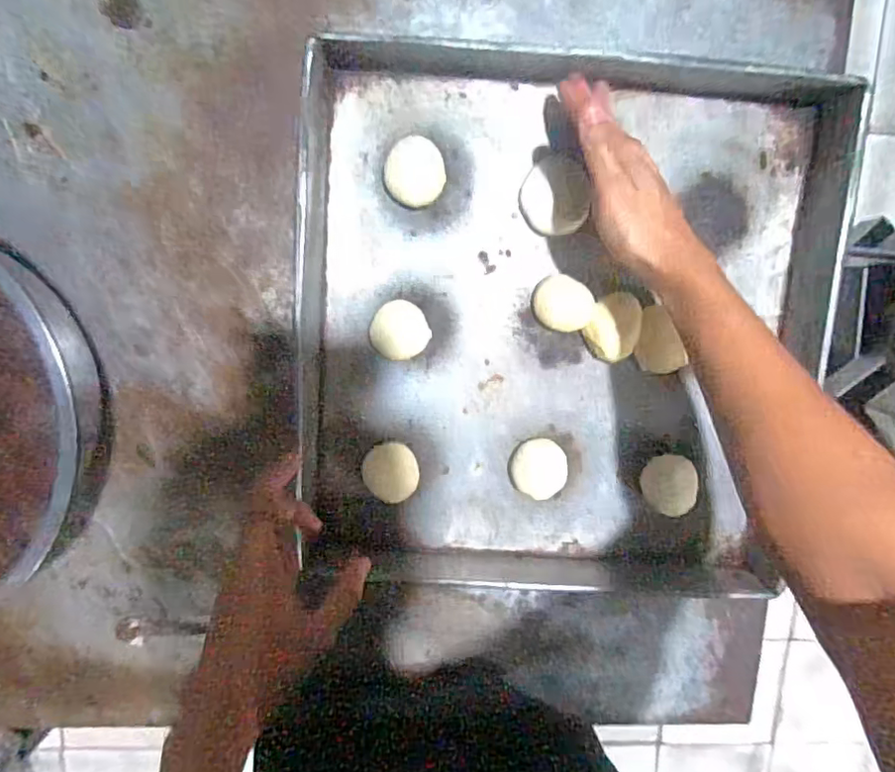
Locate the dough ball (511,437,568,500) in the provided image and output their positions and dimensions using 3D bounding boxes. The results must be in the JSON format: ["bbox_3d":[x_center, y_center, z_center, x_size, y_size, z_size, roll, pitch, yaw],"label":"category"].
[{"bbox_3d":[0.088,0.079,0.565,0.051,0.019,0.056,0,99,-2],"label":"dough ball"}]

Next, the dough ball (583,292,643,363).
[{"bbox_3d":[0.152,-0.055,0.540,0.044,0.023,0.061,11,99,-4],"label":"dough ball"}]

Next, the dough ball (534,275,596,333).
[{"bbox_3d":[0.107,-0.076,0.540,0.053,0.019,0.048,16,99,-4],"label":"dough ball"}]

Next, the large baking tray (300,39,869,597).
[{"bbox_3d":[0.103,-0.037,0.529,0.462,0.059,0.489,4,99,-2],"label":"large baking tray"}]

